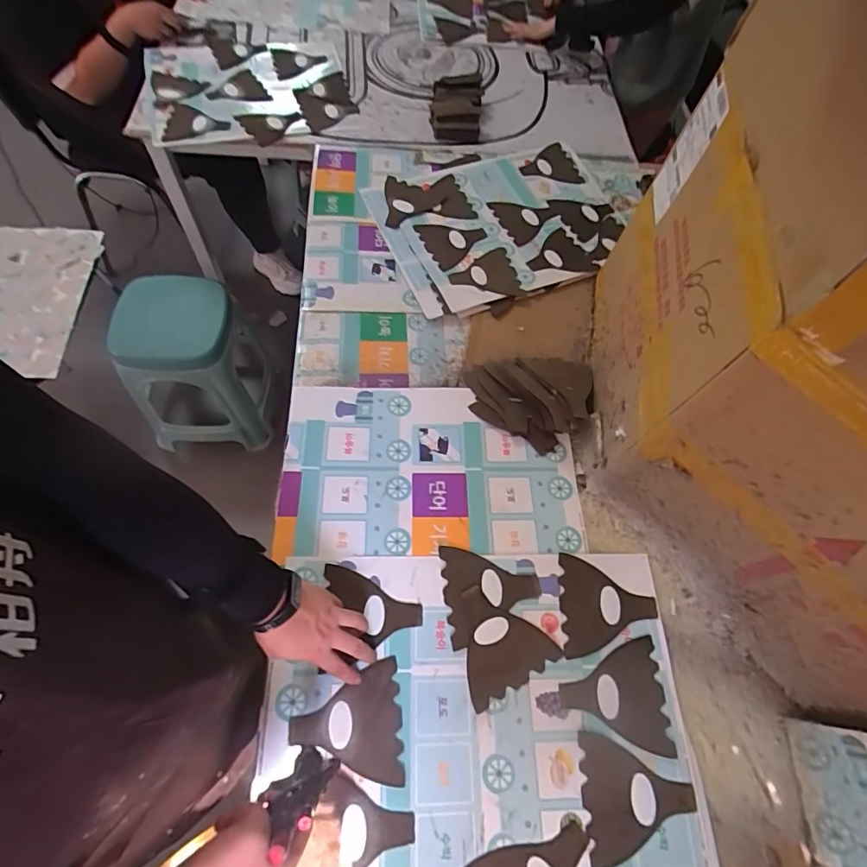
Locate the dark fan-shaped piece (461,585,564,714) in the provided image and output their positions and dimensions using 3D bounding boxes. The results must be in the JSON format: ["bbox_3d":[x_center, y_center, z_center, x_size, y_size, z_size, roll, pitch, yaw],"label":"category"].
[{"bbox_3d":[0.083,0.271,0.642,0.128,0.006,0.131,-26,69,-16],"label":"dark fan-shaped piece"}]

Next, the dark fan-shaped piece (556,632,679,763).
[{"bbox_3d":[0.231,0.335,0.618,0.130,0.008,0.128,2,63,-3],"label":"dark fan-shaped piece"}]

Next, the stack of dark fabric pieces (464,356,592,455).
[{"bbox_3d":[0.171,-0.057,0.795,0.213,0.049,0.174,-4,64,-6],"label":"stack of dark fabric pieces"}]

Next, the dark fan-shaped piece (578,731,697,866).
[{"bbox_3d":[0.243,0.435,0.572,0.130,0.004,0.126,2,66,1],"label":"dark fan-shaped piece"}]

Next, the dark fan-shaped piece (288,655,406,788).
[{"bbox_3d":[-0.105,0.357,0.587,0.131,0.008,0.130,-3,64,-10],"label":"dark fan-shaped piece"}]

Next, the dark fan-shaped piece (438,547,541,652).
[{"bbox_3d":[0.081,0.219,0.667,0.131,0.005,0.129,-5,64,-6],"label":"dark fan-shaped piece"}]

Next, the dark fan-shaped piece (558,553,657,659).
[{"bbox_3d":[0.242,0.240,0.668,0.129,0.005,0.129,4,63,-2],"label":"dark fan-shaped piece"}]

